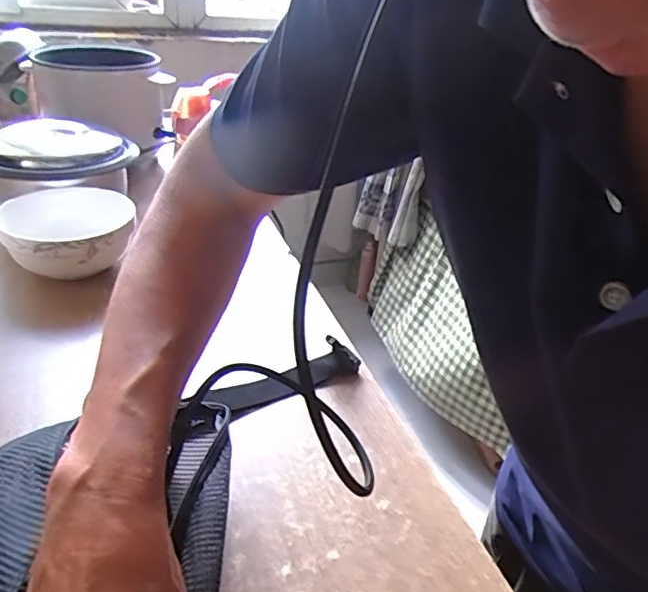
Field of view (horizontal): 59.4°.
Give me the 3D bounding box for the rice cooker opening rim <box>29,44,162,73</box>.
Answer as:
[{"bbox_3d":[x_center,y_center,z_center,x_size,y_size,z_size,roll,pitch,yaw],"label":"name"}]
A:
[{"bbox_3d":[-0.387,-0.413,0.977,0.189,0.025,0.160,-3,33,-14],"label":"rice cooker opening rim"}]

